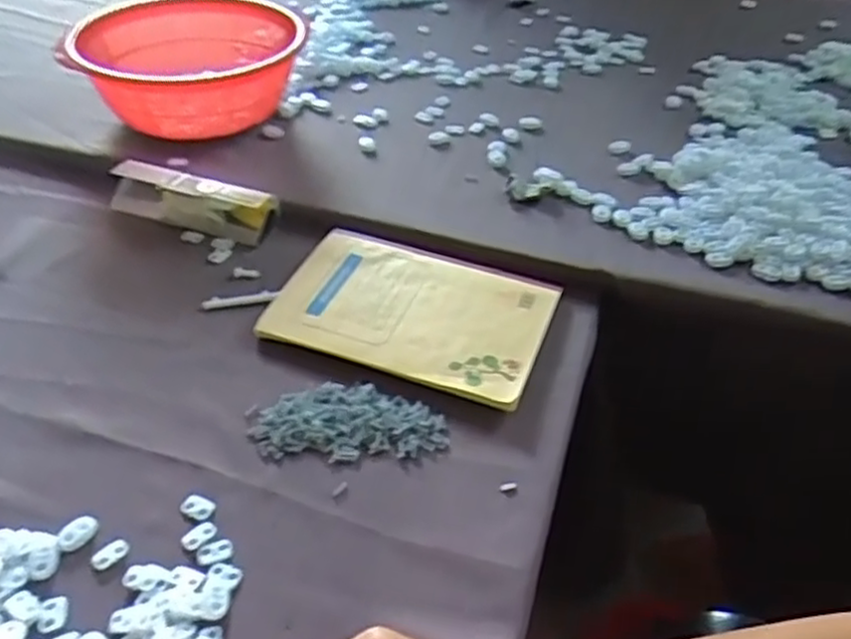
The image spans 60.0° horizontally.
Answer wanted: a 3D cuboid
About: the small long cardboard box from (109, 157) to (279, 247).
[{"bbox_3d":[-0.212,-0.111,0.669,0.153,0.032,0.043,16,45,15],"label":"small long cardboard box"}]

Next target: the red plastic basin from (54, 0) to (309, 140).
[{"bbox_3d":[-0.237,-0.252,0.760,0.226,0.099,0.167,-15,45,-16],"label":"red plastic basin"}]

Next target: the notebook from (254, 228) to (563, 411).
[{"bbox_3d":[-0.010,-0.012,0.583,0.208,0.009,0.145,14,44,14],"label":"notebook"}]

